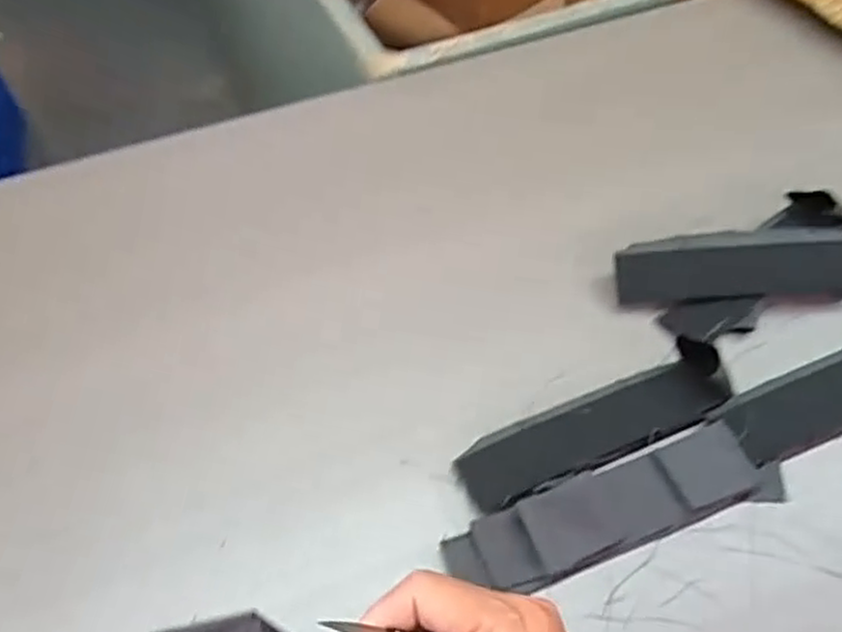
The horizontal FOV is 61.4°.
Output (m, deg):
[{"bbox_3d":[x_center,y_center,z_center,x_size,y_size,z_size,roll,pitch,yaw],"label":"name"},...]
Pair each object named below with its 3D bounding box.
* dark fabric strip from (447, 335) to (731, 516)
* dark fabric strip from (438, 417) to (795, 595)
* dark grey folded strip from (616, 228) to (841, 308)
[{"bbox_3d":[0.114,0.071,0.459,0.182,0.024,0.048,-25,76,-8],"label":"dark fabric strip"},{"bbox_3d":[0.121,0.120,0.436,0.211,0.025,0.049,-17,55,-11],"label":"dark fabric strip"},{"bbox_3d":[0.241,-0.042,0.530,0.183,0.031,0.046,-4,53,-2],"label":"dark grey folded strip"}]

